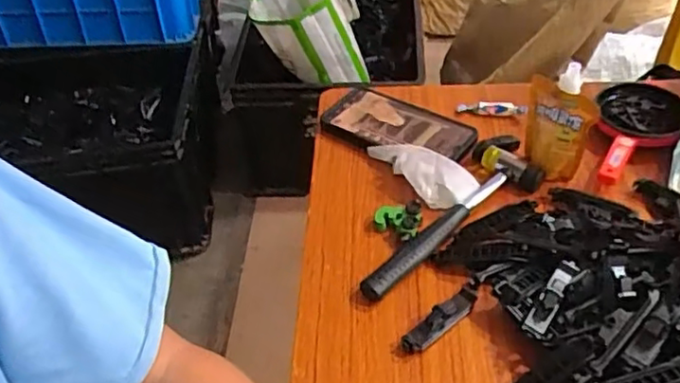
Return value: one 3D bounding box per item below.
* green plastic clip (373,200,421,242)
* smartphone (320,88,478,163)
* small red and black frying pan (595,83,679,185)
[{"bbox_3d":[0.052,0.026,0.583,0.044,0.017,0.037,4,43,10],"label":"green plastic clip"},{"bbox_3d":[0.057,-0.069,0.685,0.163,0.011,0.081,27,51,30],"label":"smartphone"},{"bbox_3d":[0.300,-0.058,0.639,0.086,0.024,0.170,13,46,19],"label":"small red and black frying pan"}]

